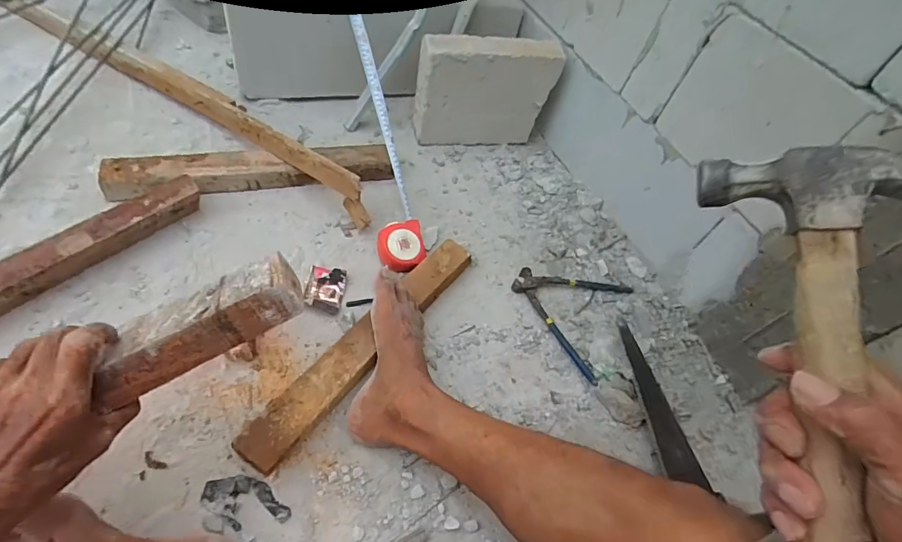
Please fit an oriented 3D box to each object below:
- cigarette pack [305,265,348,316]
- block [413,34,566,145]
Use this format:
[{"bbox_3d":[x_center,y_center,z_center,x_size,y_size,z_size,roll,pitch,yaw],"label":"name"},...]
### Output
[{"bbox_3d":[-0.189,0.027,0.668,0.053,0.023,0.075,5,55,-2],"label":"cigarette pack"},{"bbox_3d":[0.071,-0.351,0.898,0.274,0.202,0.062,-2,53,-14],"label":"block"}]

